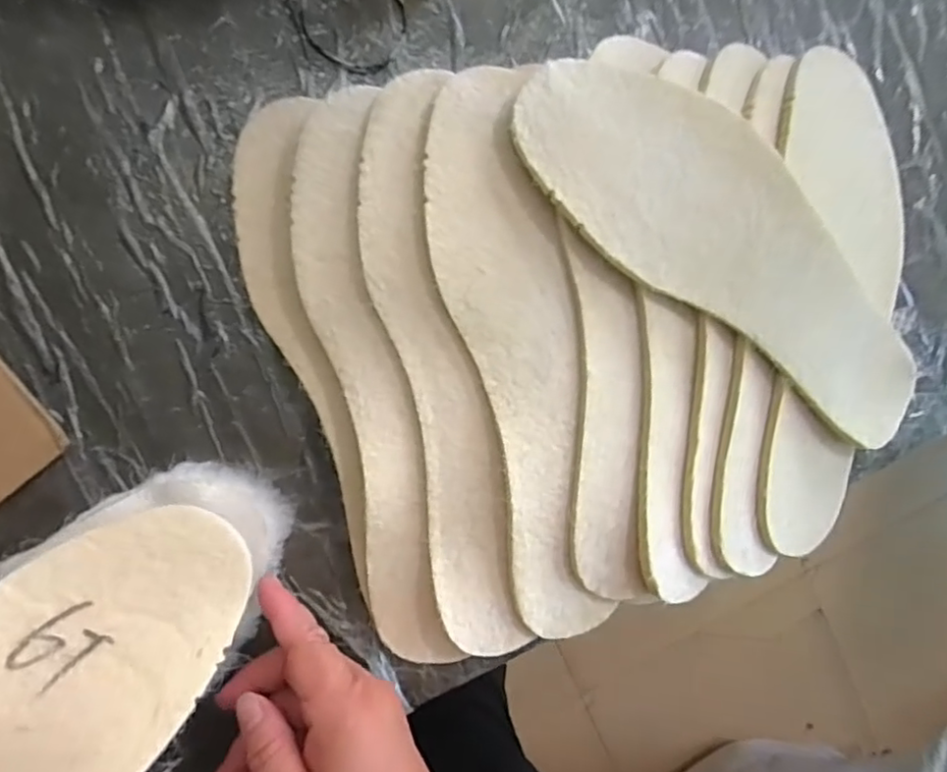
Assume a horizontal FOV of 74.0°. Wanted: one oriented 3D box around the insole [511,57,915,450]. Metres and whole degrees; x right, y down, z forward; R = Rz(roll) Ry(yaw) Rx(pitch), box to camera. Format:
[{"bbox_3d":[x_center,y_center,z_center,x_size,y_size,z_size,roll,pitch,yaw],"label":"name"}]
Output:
[{"bbox_3d":[0.138,-0.069,0.315,0.262,0.014,0.091,35,87,-9],"label":"insole"}]

